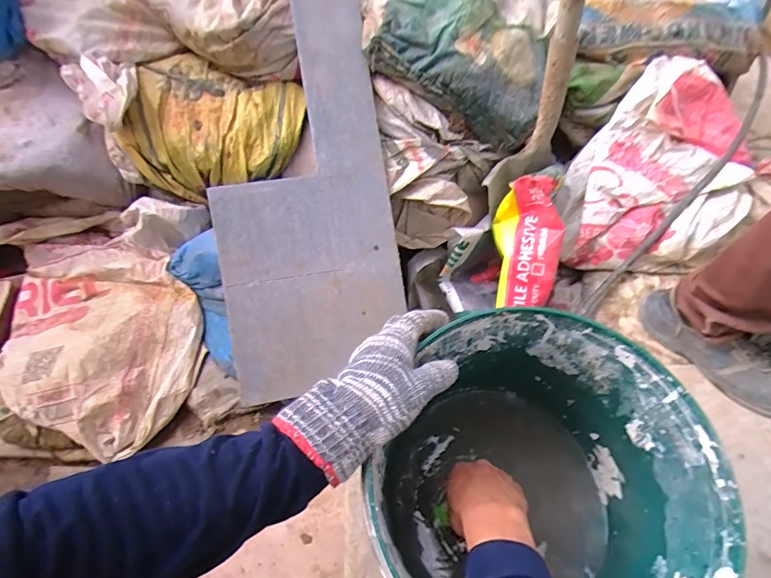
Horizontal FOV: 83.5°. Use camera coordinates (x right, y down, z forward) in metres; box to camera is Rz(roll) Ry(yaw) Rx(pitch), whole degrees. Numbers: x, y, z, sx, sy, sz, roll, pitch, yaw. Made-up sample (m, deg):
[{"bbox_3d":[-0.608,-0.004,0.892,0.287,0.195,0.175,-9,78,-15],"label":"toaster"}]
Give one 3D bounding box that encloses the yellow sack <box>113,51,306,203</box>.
[{"bbox_3d":[-0.303,-0.290,0.786,0.281,0.156,0.207,12,57,10],"label":"yellow sack"}]

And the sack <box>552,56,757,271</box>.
[{"bbox_3d":[0.513,-0.210,0.807,0.357,0.231,0.276,-35,61,-19],"label":"sack"}]

